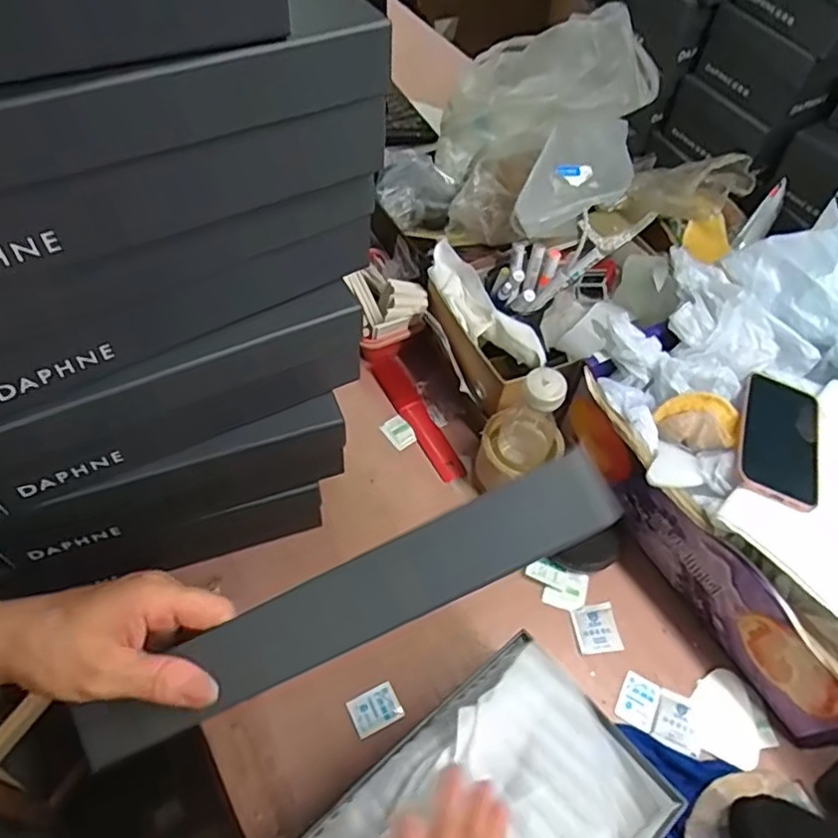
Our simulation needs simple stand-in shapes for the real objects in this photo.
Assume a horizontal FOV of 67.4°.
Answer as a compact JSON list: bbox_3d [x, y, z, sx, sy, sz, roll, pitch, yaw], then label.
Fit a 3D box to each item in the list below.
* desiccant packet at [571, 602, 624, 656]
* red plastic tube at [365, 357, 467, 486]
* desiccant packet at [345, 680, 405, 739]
[{"bbox_3d":[0.182,0.215,0.643,0.047,0.010,0.048,-5,56,-7],"label":"desiccant packet"},{"bbox_3d":[-0.002,-0.002,0.780,0.034,0.025,0.180,-28,77,-20],"label":"red plastic tube"},{"bbox_3d":[-0.041,0.275,0.595,0.048,0.005,0.036,-20,73,-25],"label":"desiccant packet"}]

